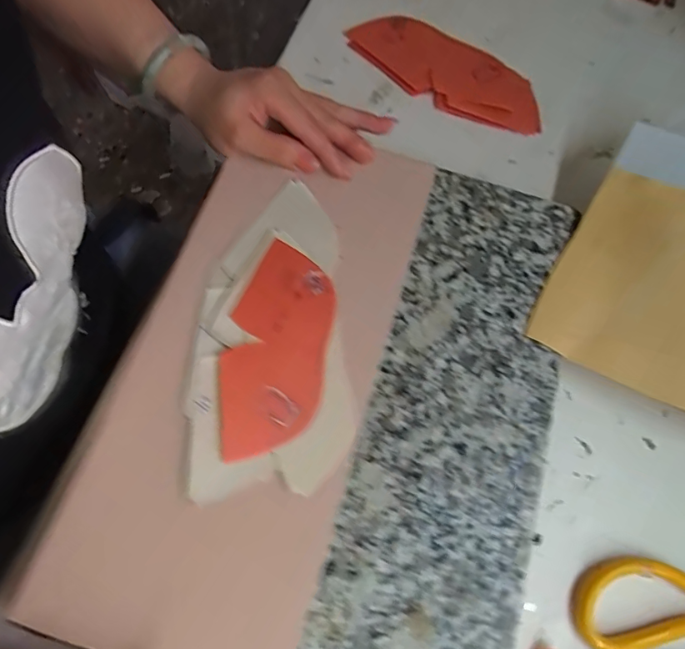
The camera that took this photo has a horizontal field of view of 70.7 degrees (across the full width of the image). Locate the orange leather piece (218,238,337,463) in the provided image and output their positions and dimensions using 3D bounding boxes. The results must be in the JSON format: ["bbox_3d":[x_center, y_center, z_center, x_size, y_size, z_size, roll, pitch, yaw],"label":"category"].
[{"bbox_3d":[-0.043,0.015,0.323,0.066,0.006,0.144,9,72,-2],"label":"orange leather piece"}]

